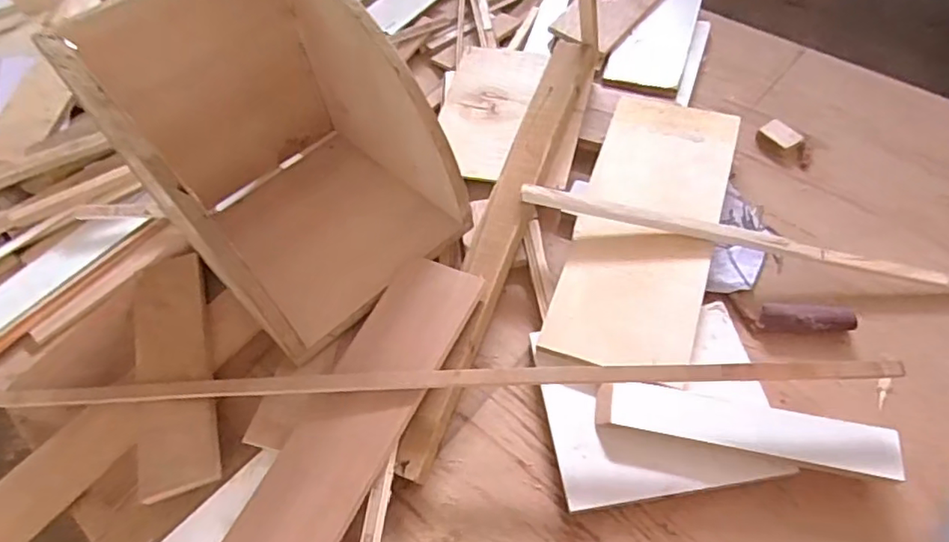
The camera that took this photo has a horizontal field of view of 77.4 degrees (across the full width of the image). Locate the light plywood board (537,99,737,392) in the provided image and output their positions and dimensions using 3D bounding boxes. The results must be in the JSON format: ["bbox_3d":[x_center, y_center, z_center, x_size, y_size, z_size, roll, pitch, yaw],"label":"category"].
[{"bbox_3d":[0.228,-0.064,0.776,0.170,0.019,0.425,14,61,16],"label":"light plywood board"}]

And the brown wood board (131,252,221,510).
[{"bbox_3d":[-0.368,0.111,0.726,0.090,0.025,0.312,-17,56,-7],"label":"brown wood board"}]

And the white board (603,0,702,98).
[{"bbox_3d":[0.303,-0.396,0.991,0.114,0.011,0.259,17,65,10],"label":"white board"}]

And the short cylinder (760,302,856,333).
[{"bbox_3d":[0.398,0.055,0.702,0.104,0.032,0.024,5,57,8],"label":"short cylinder"}]

